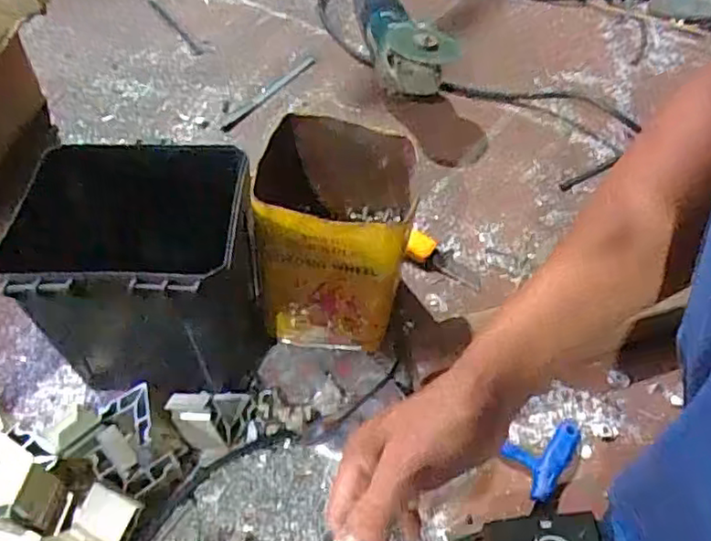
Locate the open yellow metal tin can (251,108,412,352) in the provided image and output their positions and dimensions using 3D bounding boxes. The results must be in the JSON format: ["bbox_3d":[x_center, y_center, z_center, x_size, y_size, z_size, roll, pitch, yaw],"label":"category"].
[{"bbox_3d":[-0.013,-0.026,0.549,0.115,0.160,0.124,9,50,6],"label":"open yellow metal tin can"}]

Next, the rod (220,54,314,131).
[{"bbox_3d":[-0.110,-0.230,0.829,0.016,0.007,0.190,28,55,21],"label":"rod"}]

